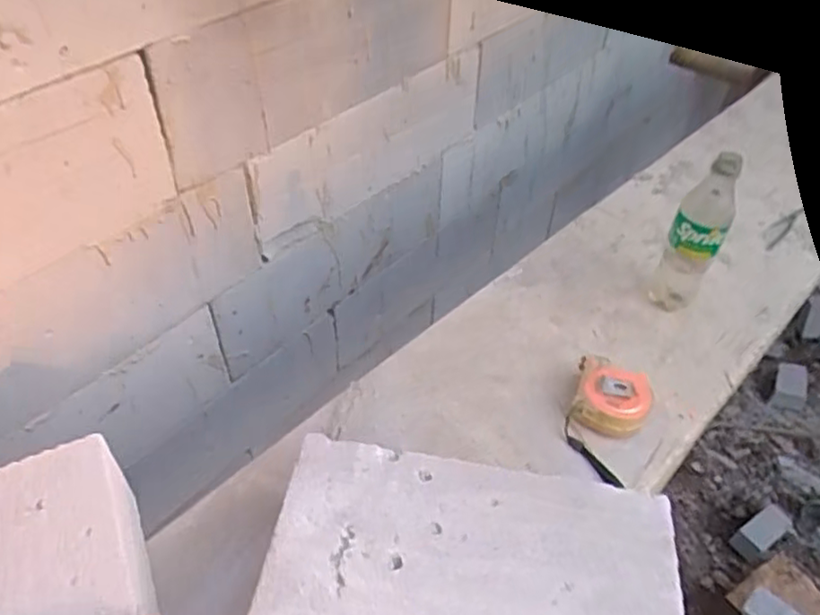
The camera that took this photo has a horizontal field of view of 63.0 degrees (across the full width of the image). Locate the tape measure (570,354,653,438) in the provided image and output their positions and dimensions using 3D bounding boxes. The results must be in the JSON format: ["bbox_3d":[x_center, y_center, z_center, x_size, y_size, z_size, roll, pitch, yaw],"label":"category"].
[{"bbox_3d":[0.220,0.094,0.725,0.077,0.034,0.092,15,46,14],"label":"tape measure"}]

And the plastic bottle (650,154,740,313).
[{"bbox_3d":[0.354,-0.093,0.823,0.060,0.216,0.063,24,48,21],"label":"plastic bottle"}]

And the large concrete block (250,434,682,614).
[{"bbox_3d":[0.045,0.224,0.508,0.292,0.083,0.204,7,45,6],"label":"large concrete block"}]

